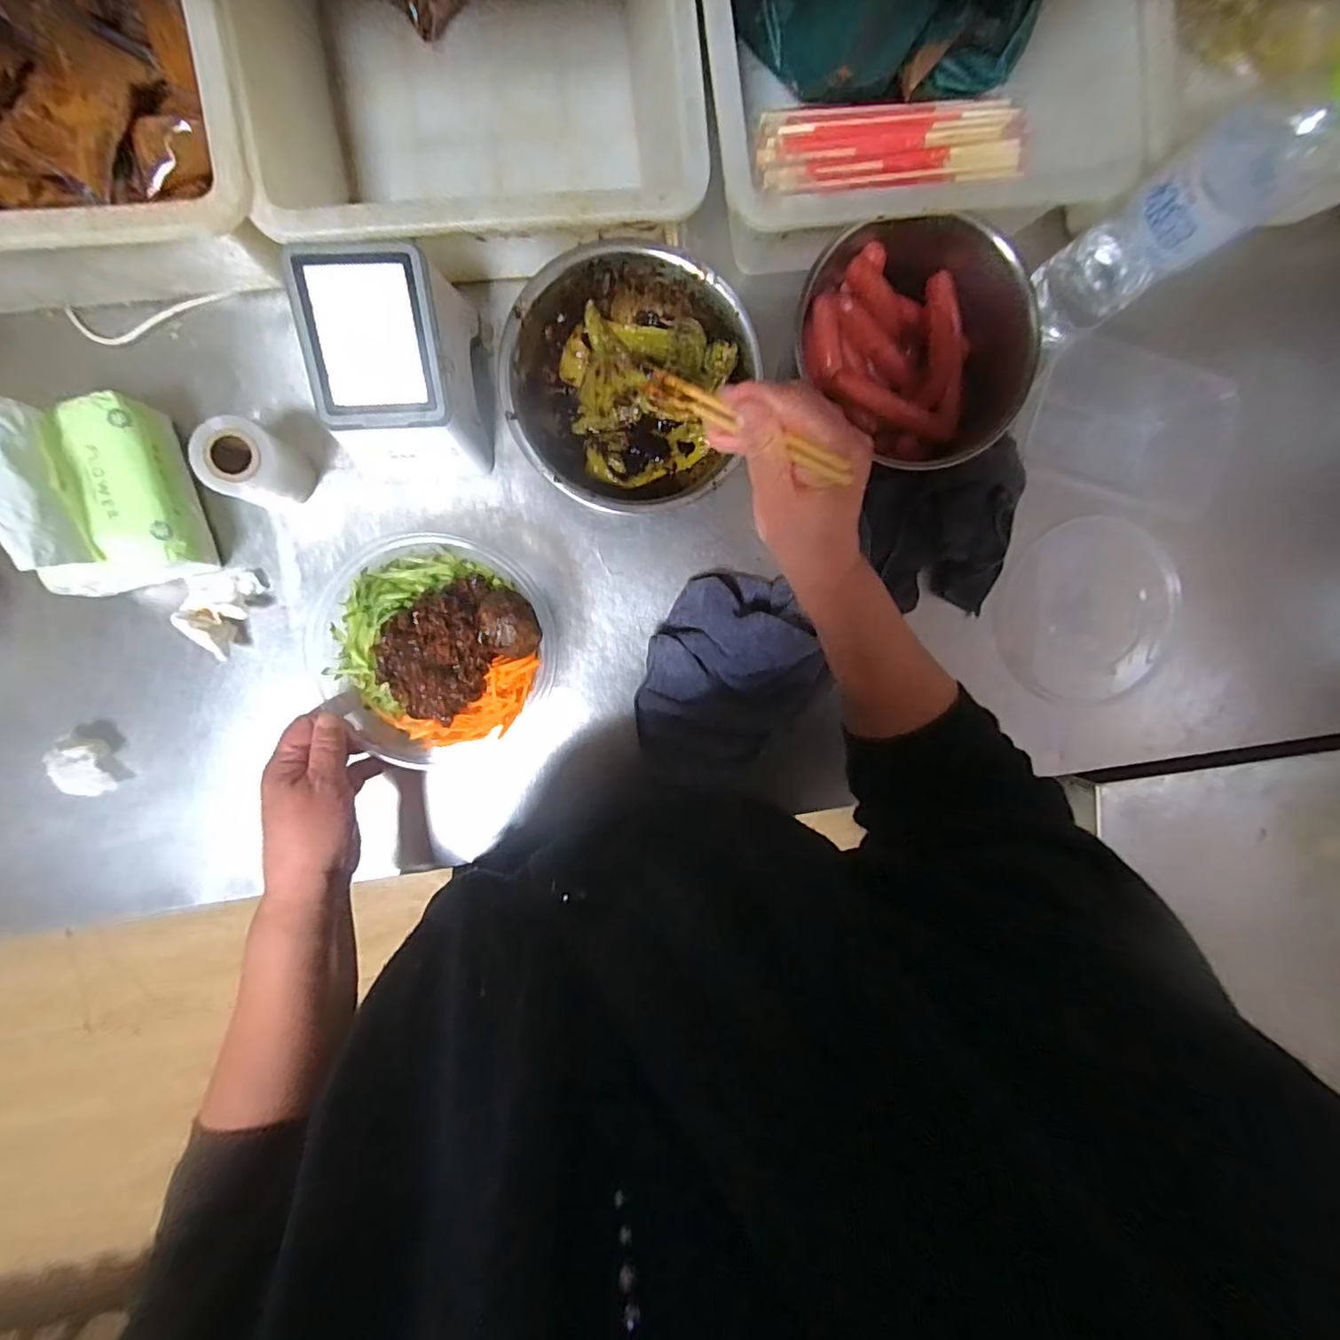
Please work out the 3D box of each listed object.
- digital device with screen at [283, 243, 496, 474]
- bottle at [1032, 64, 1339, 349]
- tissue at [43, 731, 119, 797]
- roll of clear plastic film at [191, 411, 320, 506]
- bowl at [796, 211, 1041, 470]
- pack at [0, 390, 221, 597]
[{"bbox_3d":[-0.188,-0.203,0.400,0.098,0.103,0.117,-4,96,-5],"label":"digital device with screen"},{"bbox_3d":[0.331,-0.293,0.359,0.060,0.198,0.062,-34,98,-1],"label":"bottle"},{"bbox_3d":[-0.450,0.074,0.434,0.032,0.030,0.048,-7,96,-5],"label":"tissue"},{"bbox_3d":[-0.298,-0.147,0.413,0.051,0.071,0.050,-1,96,-6],"label":"roll of clear plastic film"},{"bbox_3d":[0.182,-0.242,0.423,0.176,0.080,0.156,41,91,-8],"label":"bowl"},{"bbox_3d":[-0.388,-0.118,0.390,0.089,0.100,0.128,-5,96,-5],"label":"pack"}]

